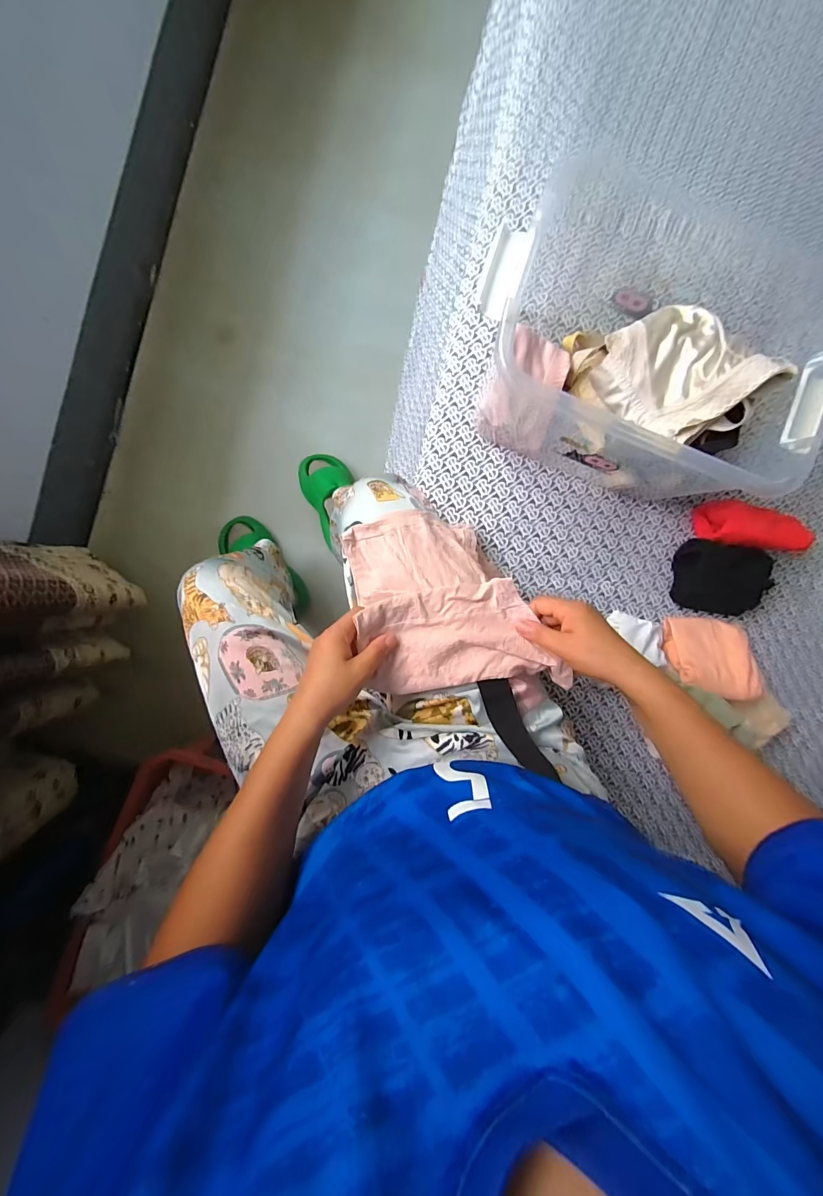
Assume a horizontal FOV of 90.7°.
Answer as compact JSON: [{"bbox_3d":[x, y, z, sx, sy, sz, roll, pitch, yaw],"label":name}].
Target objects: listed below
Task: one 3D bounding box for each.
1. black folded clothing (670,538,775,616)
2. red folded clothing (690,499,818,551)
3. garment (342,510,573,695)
[{"bbox_3d":[0.419,-0.023,0.548,0.123,0.064,0.084,14,90,-7],"label":"black folded clothing"},{"bbox_3d":[0.441,-0.095,0.534,0.084,0.092,0.063,11,90,-7],"label":"red folded clothing"},{"bbox_3d":[0.046,-0.001,0.445,0.207,0.047,0.206,-8,72,-7],"label":"garment"}]

